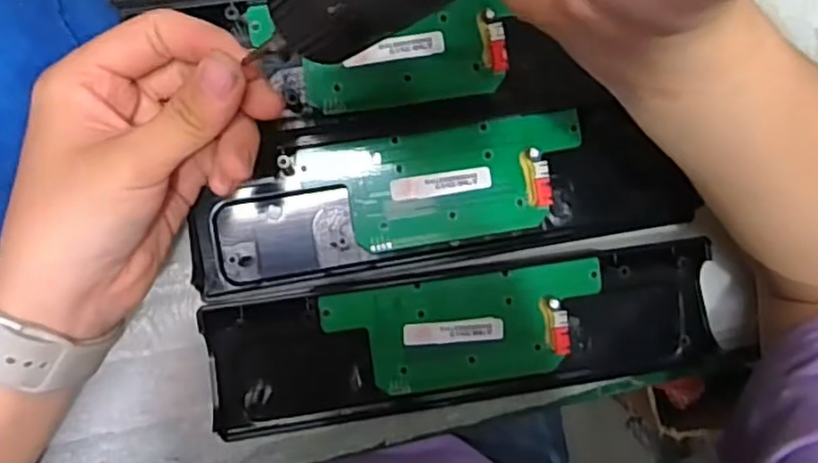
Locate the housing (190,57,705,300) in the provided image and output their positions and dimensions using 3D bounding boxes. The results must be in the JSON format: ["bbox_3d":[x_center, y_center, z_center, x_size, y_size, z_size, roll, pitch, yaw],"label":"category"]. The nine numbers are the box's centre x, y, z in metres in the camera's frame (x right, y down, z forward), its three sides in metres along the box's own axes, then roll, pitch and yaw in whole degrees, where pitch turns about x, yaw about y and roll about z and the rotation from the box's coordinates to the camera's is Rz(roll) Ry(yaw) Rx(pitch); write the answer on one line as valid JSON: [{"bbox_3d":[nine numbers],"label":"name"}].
[{"bbox_3d":[0.015,-0.026,0.325,0.236,0.015,0.079,-9,92,-7],"label":"housing"}]

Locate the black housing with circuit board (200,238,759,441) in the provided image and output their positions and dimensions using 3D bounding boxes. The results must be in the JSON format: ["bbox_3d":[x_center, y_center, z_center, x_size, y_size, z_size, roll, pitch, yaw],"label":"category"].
[{"bbox_3d":[0.030,0.053,0.326,0.246,0.014,0.067,-8,92,-7],"label":"black housing with circuit board"}]

